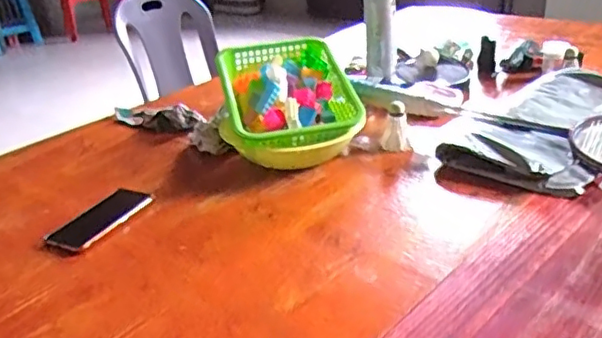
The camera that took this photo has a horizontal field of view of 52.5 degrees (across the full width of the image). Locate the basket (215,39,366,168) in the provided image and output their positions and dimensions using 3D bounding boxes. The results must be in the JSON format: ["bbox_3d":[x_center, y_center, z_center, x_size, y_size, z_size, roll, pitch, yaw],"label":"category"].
[{"bbox_3d":[-0.030,-0.122,1.133,0.239,0.120,0.319,-9,41,-10],"label":"basket"}]

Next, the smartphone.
[{"bbox_3d":[-0.307,0.075,0.945,0.084,0.009,0.163,9,28,28],"label":"smartphone"}]

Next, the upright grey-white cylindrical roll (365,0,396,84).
[{"bbox_3d":[0.168,-0.283,1.274,0.066,0.185,0.058,-5,26,1],"label":"upright grey-white cylindrical roll"}]

